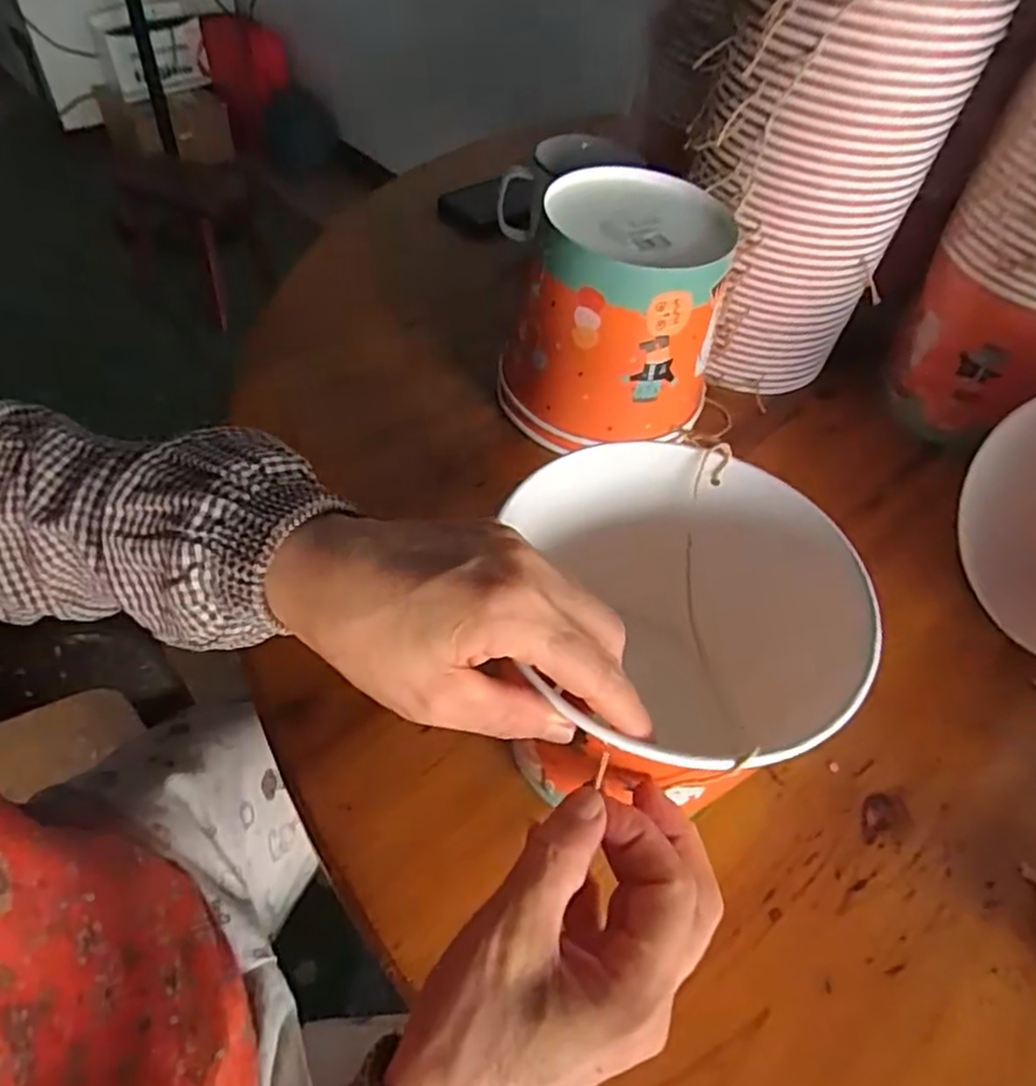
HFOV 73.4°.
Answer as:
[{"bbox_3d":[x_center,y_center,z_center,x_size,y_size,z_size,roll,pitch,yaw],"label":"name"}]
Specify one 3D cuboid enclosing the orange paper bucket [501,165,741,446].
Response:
[{"bbox_3d":[0.065,-0.166,0.508,0.140,0.148,0.132,7,51,2],"label":"orange paper bucket"}]

